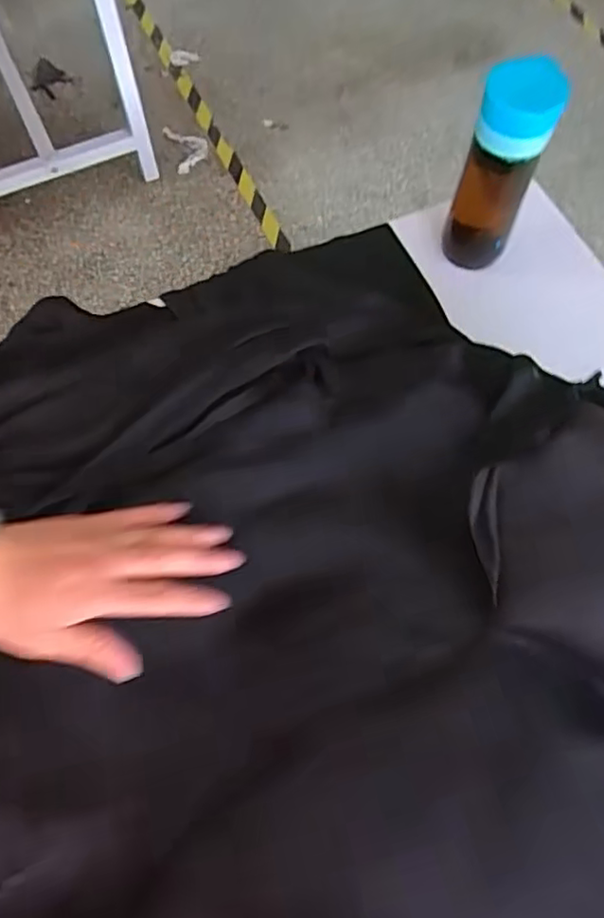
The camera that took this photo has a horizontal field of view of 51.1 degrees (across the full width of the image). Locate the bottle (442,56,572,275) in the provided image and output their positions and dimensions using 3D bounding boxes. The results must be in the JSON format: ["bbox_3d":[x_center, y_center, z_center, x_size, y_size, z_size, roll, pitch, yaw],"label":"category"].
[{"bbox_3d":[0.186,-0.268,0.604,0.064,0.190,0.068,12,67,5],"label":"bottle"}]

